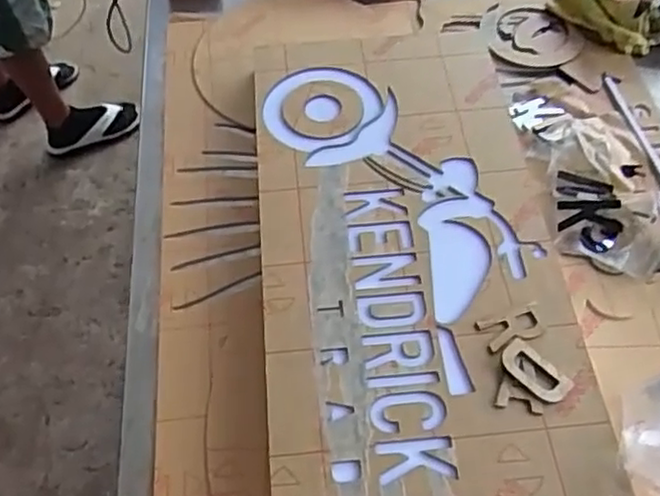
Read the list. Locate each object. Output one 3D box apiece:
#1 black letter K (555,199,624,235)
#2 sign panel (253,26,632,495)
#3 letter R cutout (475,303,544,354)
[{"bbox_3d":[0.291,-0.037,0.789,0.068,0.012,0.041,3,74,6],"label":"black letter K"},{"bbox_3d":[0.088,0.099,0.675,0.300,0.019,0.901,-5,55,-2],"label":"sign panel"},{"bbox_3d":[0.177,0.077,0.677,0.064,0.004,0.034,-17,56,-8],"label":"letter R cutout"}]

